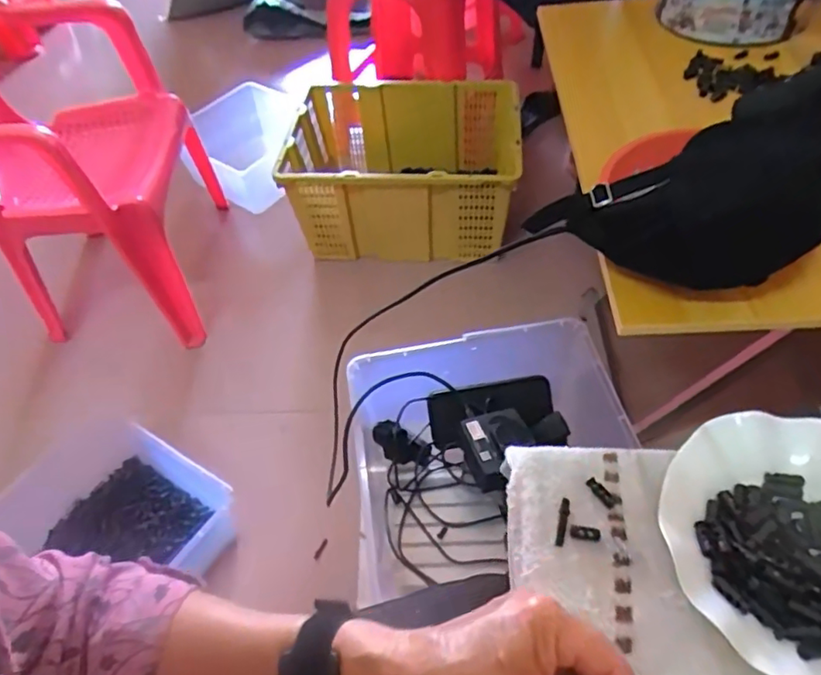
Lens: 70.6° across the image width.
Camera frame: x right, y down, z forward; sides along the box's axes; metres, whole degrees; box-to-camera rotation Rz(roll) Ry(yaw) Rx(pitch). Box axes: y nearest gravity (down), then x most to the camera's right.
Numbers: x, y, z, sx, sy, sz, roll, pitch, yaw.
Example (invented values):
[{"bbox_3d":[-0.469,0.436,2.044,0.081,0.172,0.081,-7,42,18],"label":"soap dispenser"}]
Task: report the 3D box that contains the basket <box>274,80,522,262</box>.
[{"bbox_3d":[-0.006,-0.371,1.309,0.473,0.244,0.365,1,52,7],"label":"basket"}]

